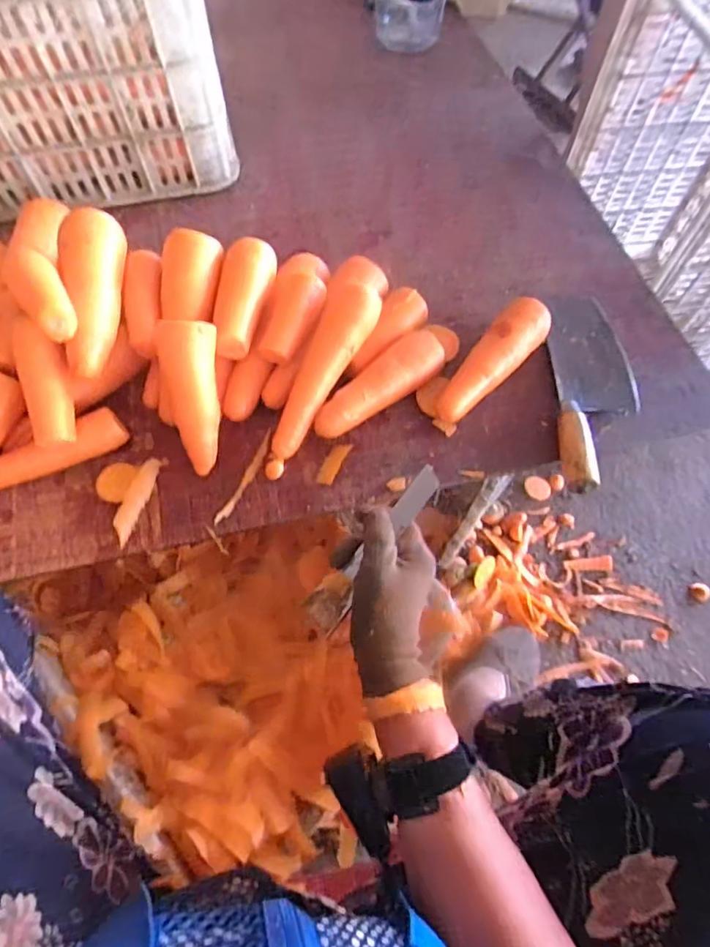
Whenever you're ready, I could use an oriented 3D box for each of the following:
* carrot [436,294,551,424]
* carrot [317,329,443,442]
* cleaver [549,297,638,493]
[{"bbox_3d":[0.144,-0.117,0.553,0.051,0.054,0.167,39,69,17],"label":"carrot"},{"bbox_3d":[0.024,-0.090,0.540,0.150,0.053,0.044,-35,69,-17],"label":"carrot"},{"bbox_3d":[0.261,-0.098,0.558,0.088,0.031,0.266,5,64,2],"label":"cleaver"}]

